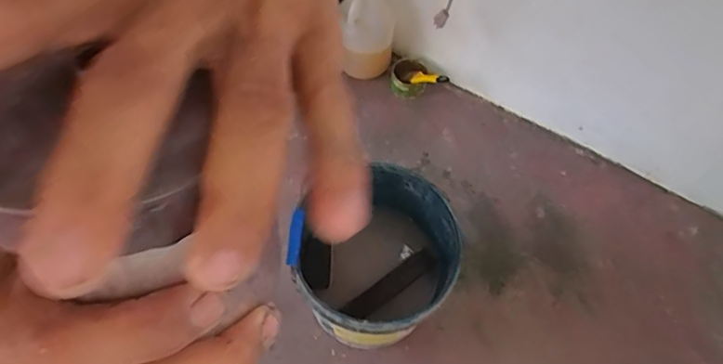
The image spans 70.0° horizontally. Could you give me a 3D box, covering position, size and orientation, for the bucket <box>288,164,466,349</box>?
[{"bbox_3d":[0.029,0.192,1.064,0.282,0.357,0.278,1,61,-2],"label":"bucket"}]

